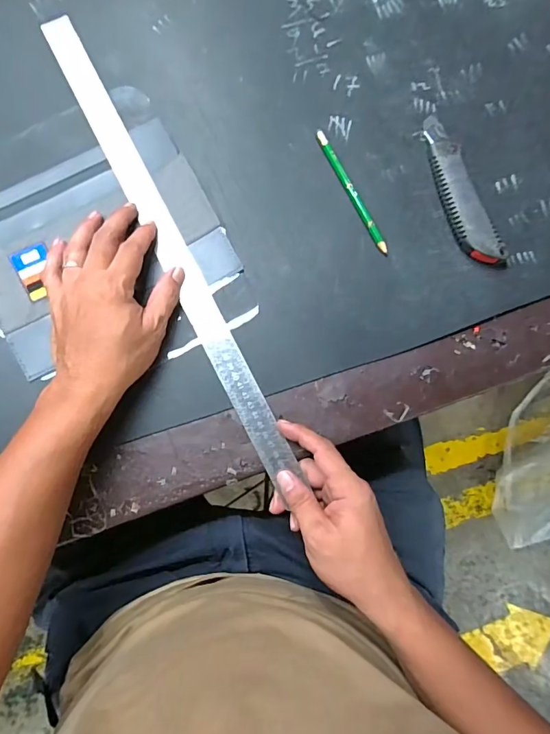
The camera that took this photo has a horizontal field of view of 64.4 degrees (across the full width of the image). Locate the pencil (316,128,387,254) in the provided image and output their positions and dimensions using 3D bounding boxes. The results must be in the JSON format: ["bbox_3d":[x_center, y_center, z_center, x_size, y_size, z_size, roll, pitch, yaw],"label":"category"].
[{"bbox_3d":[0.074,-0.168,0.419,0.008,0.007,0.135,-26,85,-5],"label":"pencil"}]

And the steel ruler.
[{"bbox_3d":[-0.104,-0.123,0.410,0.026,0.009,0.485,-27,85,-6],"label":"steel ruler"}]

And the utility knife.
[{"bbox_3d":[0.178,-0.172,0.417,0.042,0.018,0.160,-17,84,-5],"label":"utility knife"}]

